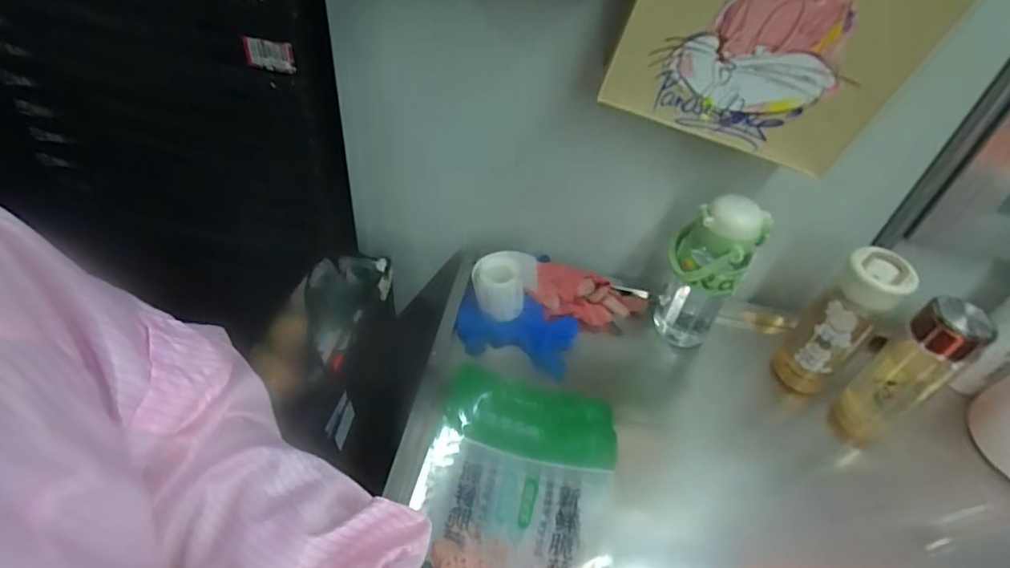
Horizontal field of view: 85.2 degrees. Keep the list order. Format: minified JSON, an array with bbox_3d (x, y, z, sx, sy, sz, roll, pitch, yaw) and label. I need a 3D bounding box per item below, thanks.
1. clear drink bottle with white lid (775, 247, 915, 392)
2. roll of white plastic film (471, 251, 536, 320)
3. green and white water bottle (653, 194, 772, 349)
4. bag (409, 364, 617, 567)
[{"bbox_3d":[0.405,0.054,0.673,0.068,0.201,0.073,-24,52,-27],"label":"clear drink bottle with white lid"},{"bbox_3d":[-0.004,0.002,0.758,0.076,0.072,0.069,20,46,13],"label":"roll of white plastic film"},{"bbox_3d":[0.258,-0.018,0.717,0.094,0.228,0.106,25,47,17],"label":"green and white water bottle"},{"bbox_3d":[0.016,0.216,0.591,0.202,0.033,0.244,12,45,5],"label":"bag"}]

